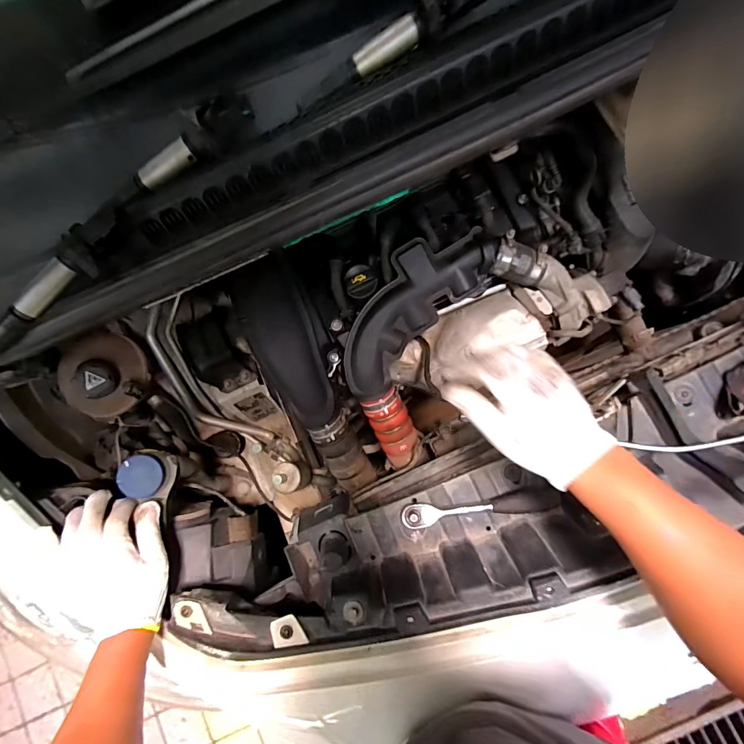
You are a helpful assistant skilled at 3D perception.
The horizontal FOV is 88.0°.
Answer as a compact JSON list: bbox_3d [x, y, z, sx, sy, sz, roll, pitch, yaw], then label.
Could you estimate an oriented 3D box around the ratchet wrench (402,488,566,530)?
[{"bbox_3d":[0.136,0.172,0.488,0.194,0.033,0.028,-10,82,4],"label":"ratchet wrench"}]

